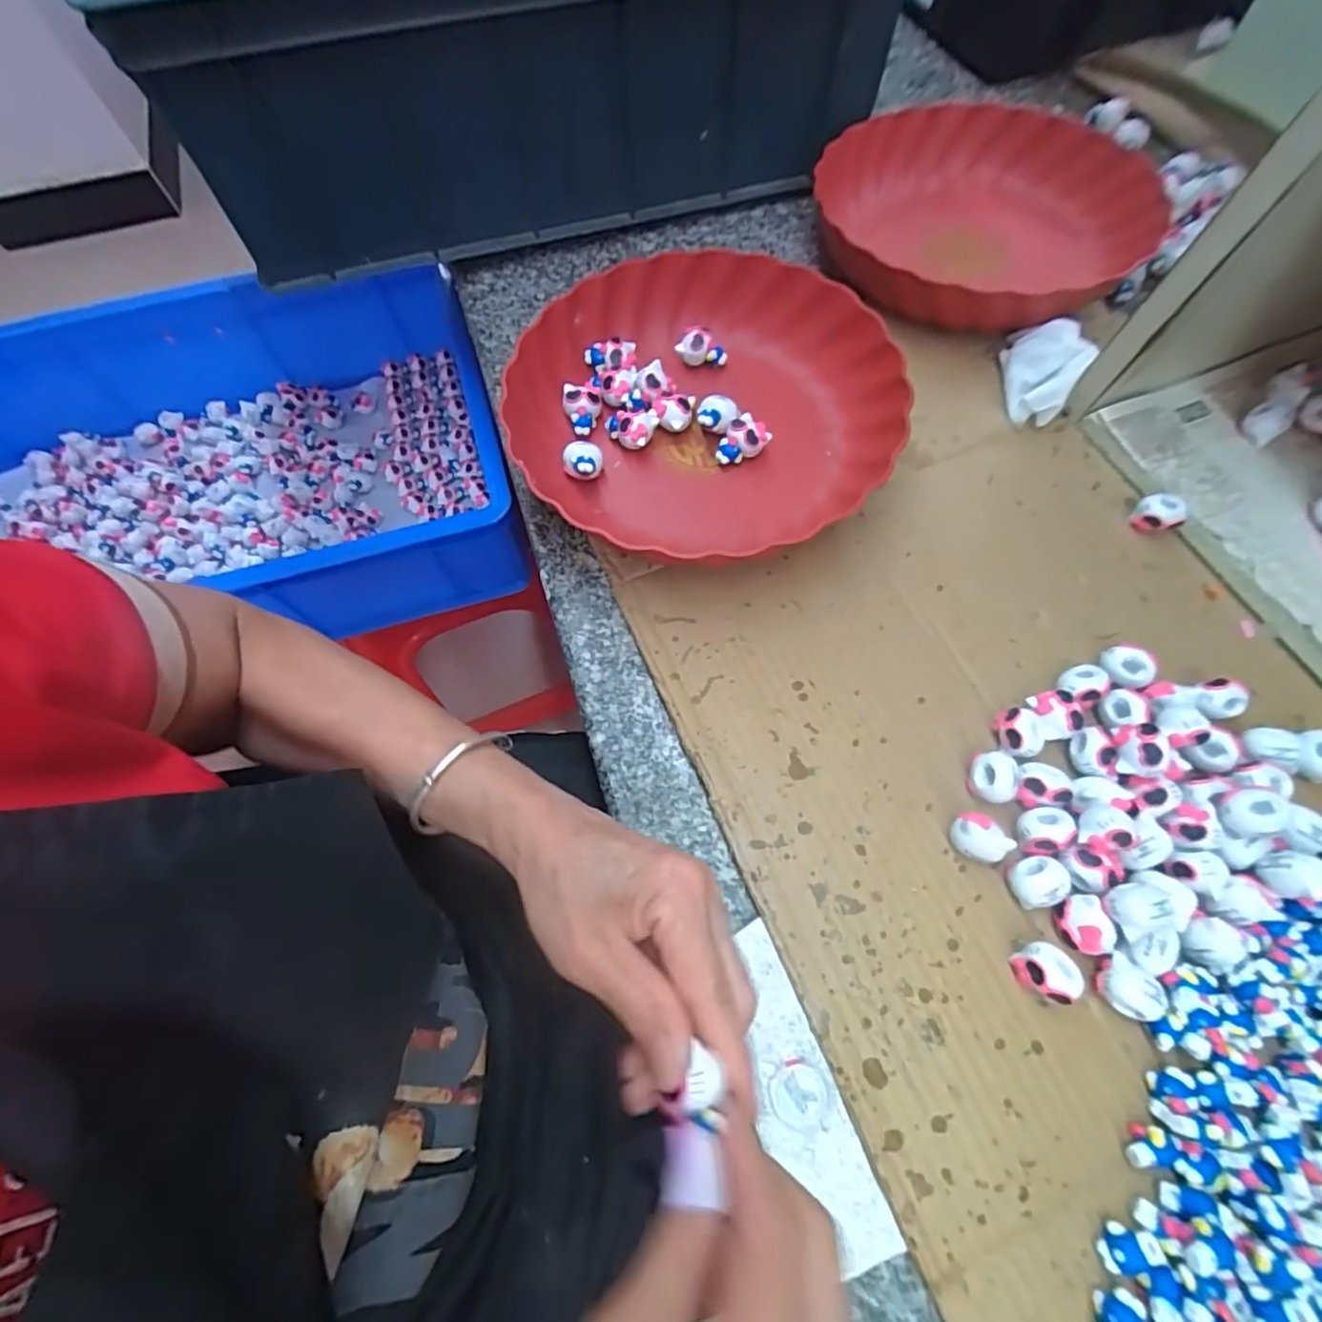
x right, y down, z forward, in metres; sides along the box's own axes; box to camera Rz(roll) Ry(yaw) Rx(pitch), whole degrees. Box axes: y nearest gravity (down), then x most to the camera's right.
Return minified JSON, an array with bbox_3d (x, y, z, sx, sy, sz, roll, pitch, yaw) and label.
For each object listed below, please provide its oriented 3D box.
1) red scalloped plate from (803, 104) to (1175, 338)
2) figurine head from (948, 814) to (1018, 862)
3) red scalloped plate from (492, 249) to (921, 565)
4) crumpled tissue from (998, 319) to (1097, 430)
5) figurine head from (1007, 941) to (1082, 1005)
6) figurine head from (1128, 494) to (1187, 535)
[{"bbox_3d":[0.235,-0.329,0.463,0.234,0.051,0.215,0,68,0],"label":"red scalloped plate"},{"bbox_3d":[0.157,0.089,0.306,0.026,0.019,0.021,9,69,4],"label":"figurine head"},{"bbox_3d":[0.023,-0.165,0.389,0.227,0.048,0.221,0,68,0],"label":"red scalloped plate"},{"bbox_3d":[0.253,-0.194,0.416,0.051,0.040,0.062,33,72,12],"label":"crumpled tissue"},{"bbox_3d":[0.176,0.143,0.283,0.024,0.020,0.020,40,73,14],"label":"figurine head"},{"bbox_3d":[0.303,-0.088,0.376,0.019,0.024,0.024,-33,72,-12],"label":"figurine head"}]

